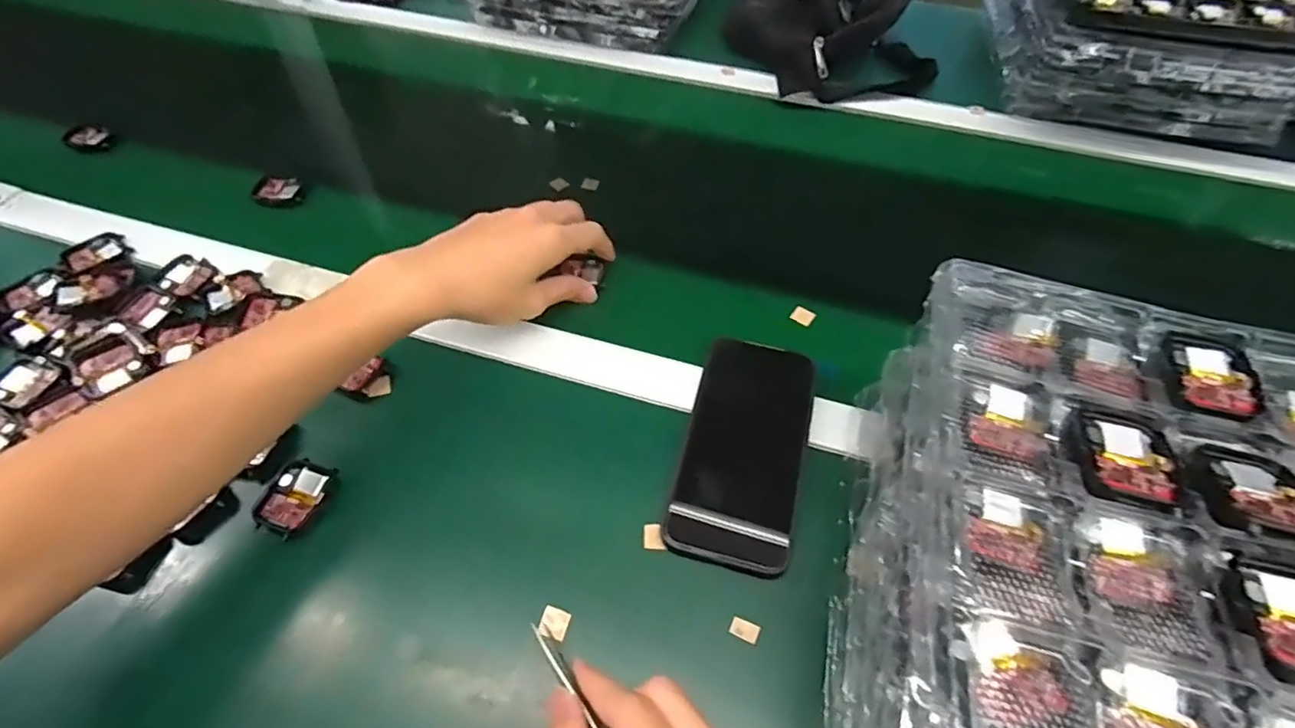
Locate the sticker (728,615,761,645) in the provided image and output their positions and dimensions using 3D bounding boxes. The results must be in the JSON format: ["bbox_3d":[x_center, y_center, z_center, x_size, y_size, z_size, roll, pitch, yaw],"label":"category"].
[{"bbox_3d":[0.055,0.150,0.341,0.016,0.004,0.010,22,55,15],"label":"sticker"}]

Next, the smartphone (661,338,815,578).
[{"bbox_3d":[0.065,0.054,0.401,0.076,0.008,0.157,14,59,8],"label":"smartphone"}]

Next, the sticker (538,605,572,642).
[{"bbox_3d":[-0.052,0.146,0.339,0.016,0.004,0.018,16,37,13],"label":"sticker"}]

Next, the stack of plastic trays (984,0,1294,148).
[{"bbox_3d":[0.559,-0.389,0.687,0.277,0.121,0.261,10,53,6],"label":"stack of plastic trays"}]

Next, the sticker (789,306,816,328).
[{"bbox_3d":[0.127,-0.039,0.493,0.017,0.005,0.013,31,82,15],"label":"sticker"}]

